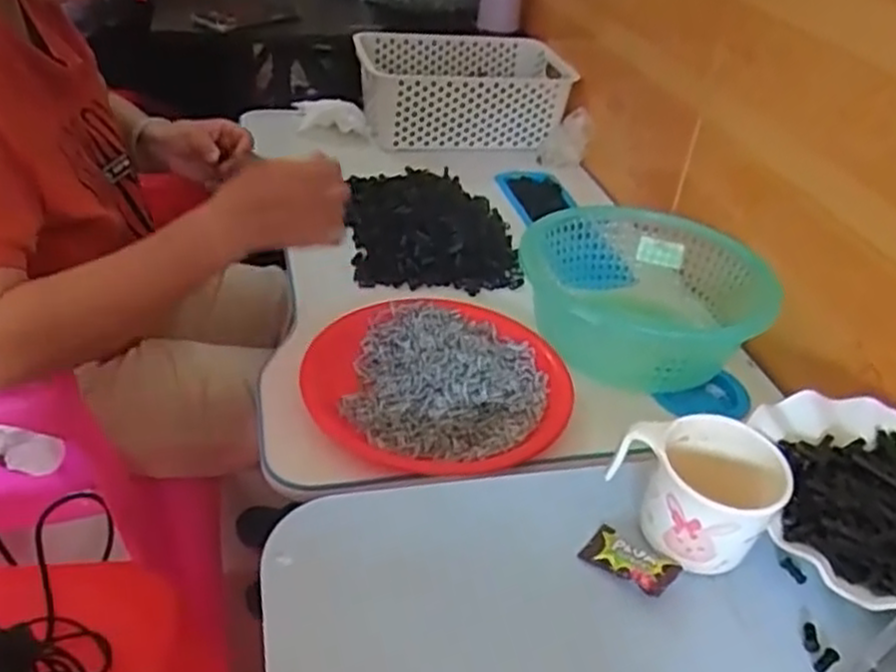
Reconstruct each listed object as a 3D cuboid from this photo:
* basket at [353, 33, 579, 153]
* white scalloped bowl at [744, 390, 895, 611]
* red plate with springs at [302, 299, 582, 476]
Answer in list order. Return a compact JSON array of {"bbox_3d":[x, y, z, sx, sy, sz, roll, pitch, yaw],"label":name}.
[{"bbox_3d":[0.015,-0.355,1.134,0.287,0.116,0.218,-6,38,-16],"label":"basket"},{"bbox_3d":[0.291,0.110,0.508,0.158,0.035,0.176,11,37,7],"label":"white scalloped bowl"},{"bbox_3d":[-0.005,0.037,0.672,0.223,0.031,0.224,4,36,-3],"label":"red plate with springs"}]

